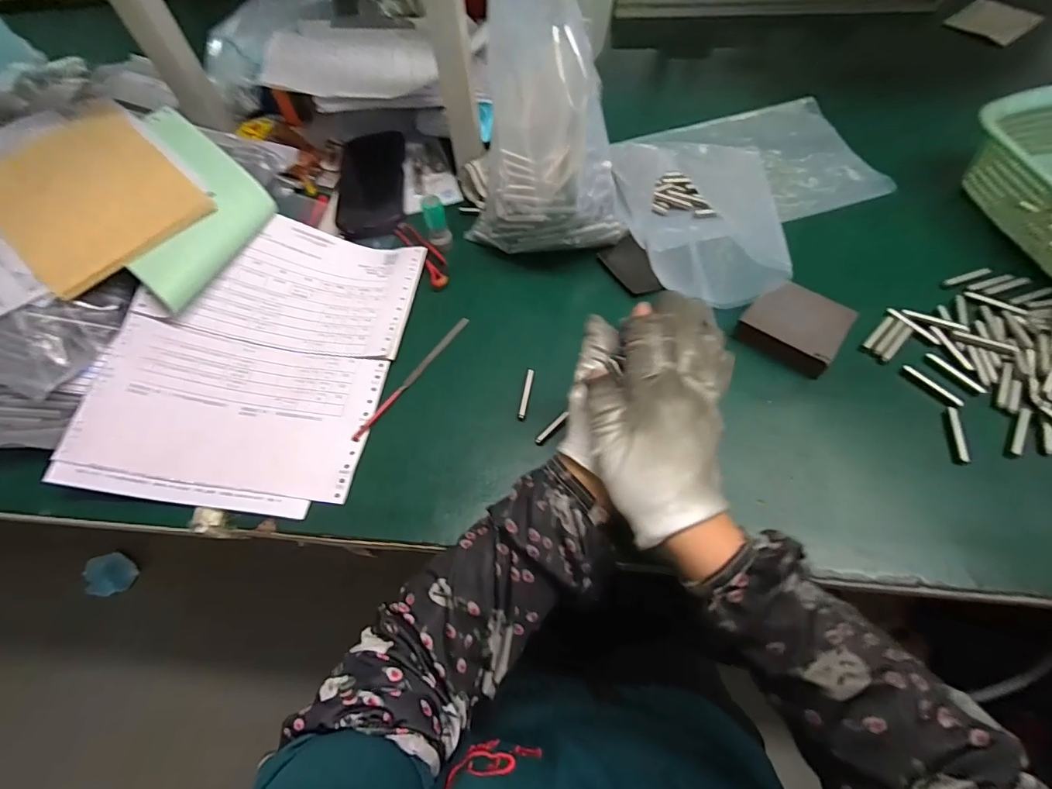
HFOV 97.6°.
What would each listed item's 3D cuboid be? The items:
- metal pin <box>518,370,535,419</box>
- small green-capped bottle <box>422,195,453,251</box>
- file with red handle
[{"bbox_3d":[0.000,-0.001,0.408,0.007,0.005,0.047,9,62,8],"label":"metal pin"},{"bbox_3d":[-0.094,-0.181,0.488,0.023,0.054,0.028,-13,61,-4],"label":"small green-capped bottle"},{"bbox_3d":[-0.104,-0.018,0.428,0.010,0.004,0.154,29,67,18],"label":"file with red handle"}]

